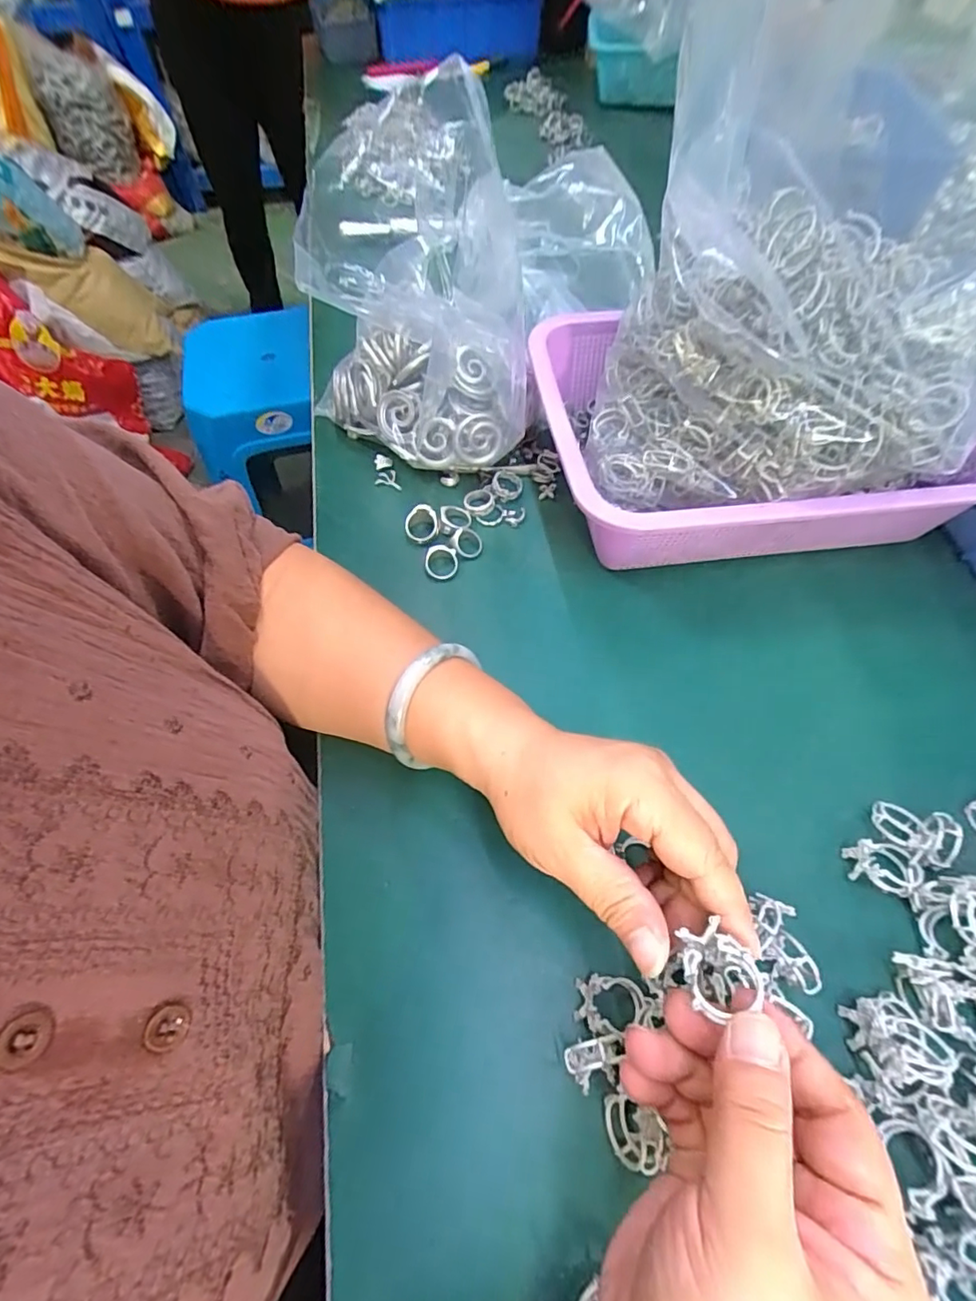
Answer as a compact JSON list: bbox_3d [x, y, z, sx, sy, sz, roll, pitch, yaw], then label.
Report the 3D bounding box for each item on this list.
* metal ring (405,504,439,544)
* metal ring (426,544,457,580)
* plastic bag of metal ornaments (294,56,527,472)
[{"bbox_3d":[-0.049,-0.093,0.405,0.027,0.010,0.027,4,94,6],"label":"metal ring"},{"bbox_3d":[-0.033,-0.063,0.389,0.026,0.007,0.026,2,80,-10],"label":"metal ring"},{"bbox_3d":[-0.051,-0.242,0.389,0.153,0.200,0.125,2,60,2],"label":"plastic bag of metal ornaments"}]

